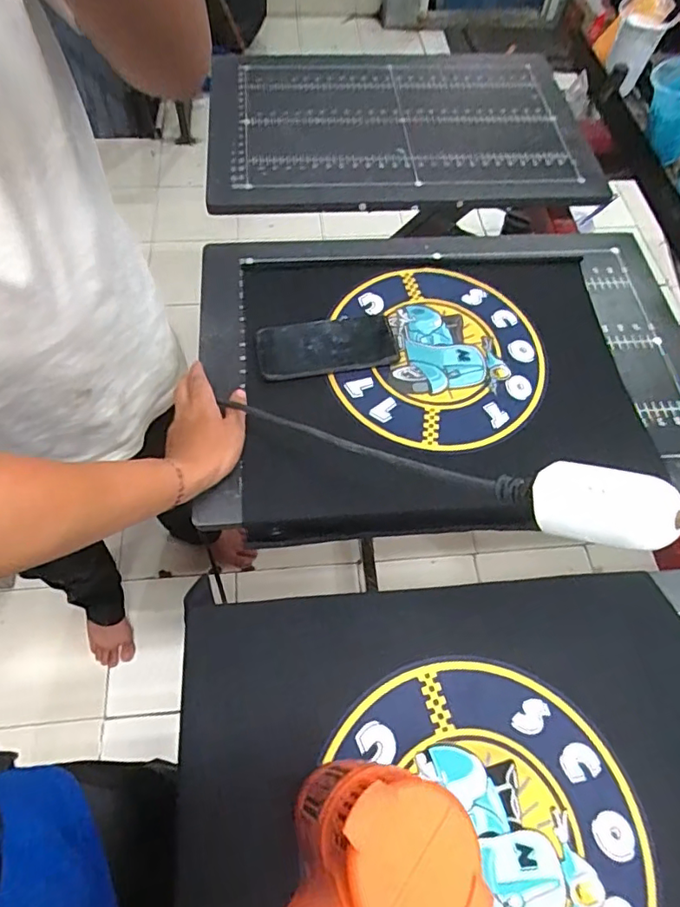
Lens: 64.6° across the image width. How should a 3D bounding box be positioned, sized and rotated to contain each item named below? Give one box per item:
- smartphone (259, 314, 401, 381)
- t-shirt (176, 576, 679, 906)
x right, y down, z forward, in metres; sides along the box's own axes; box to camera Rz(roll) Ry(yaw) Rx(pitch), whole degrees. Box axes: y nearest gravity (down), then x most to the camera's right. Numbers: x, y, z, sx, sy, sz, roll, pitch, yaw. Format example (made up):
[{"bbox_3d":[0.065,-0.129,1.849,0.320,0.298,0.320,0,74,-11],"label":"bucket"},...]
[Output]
[{"bbox_3d":[-0.014,-0.126,0.626,0.159,0.012,0.077,-8,63,-8],"label":"smartphone"},{"bbox_3d":[0.109,0.303,0.420,0.457,0.036,0.395,-2,62,-5],"label":"t-shirt"}]

